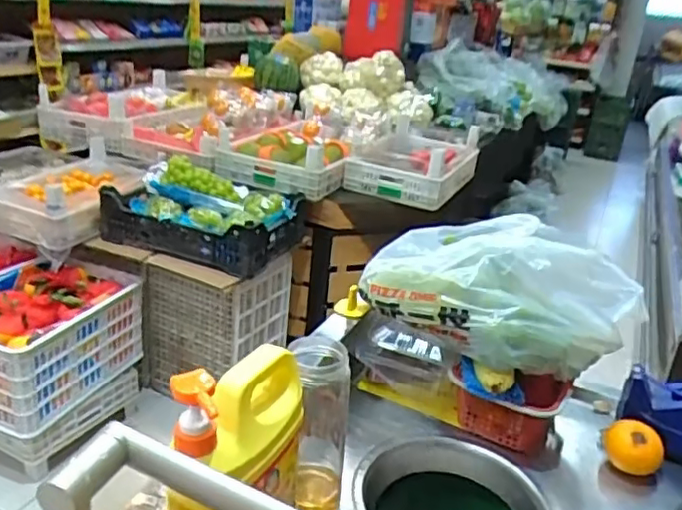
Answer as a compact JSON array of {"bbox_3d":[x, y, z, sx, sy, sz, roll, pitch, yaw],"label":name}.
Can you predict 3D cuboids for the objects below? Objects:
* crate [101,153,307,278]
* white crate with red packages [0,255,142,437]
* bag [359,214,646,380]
[{"bbox_3d":[-0.413,-0.138,1.927,0.539,0.227,0.360,15,24,20],"label":"crate"},{"bbox_3d":[-0.836,0.227,1.765,0.357,0.291,0.465,14,24,18],"label":"white crate with red packages"},{"bbox_3d":[0.204,0.036,0.833,0.337,0.149,0.208,19,26,28],"label":"bag"}]

